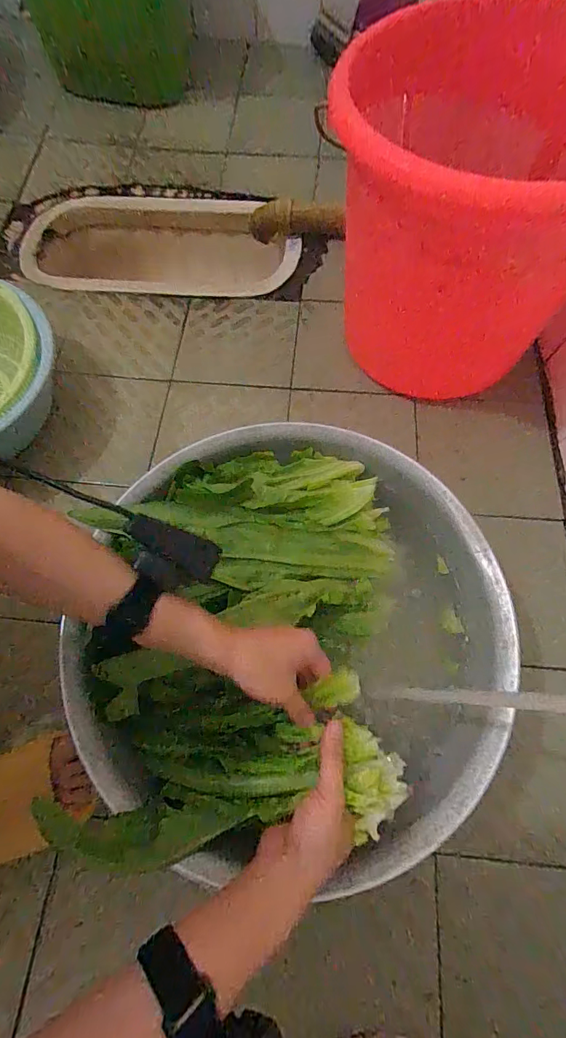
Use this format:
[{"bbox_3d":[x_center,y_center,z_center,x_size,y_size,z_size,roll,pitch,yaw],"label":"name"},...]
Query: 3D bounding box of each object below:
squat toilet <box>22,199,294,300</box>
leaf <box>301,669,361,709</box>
[{"bbox_3d":[-0.251,-0.521,0.877,0.567,0.145,0.271,5,68,0],"label":"squat toilet"},{"bbox_3d":[0.044,0.151,0.367,0.047,0.006,0.026,-17,67,-6],"label":"leaf"}]

